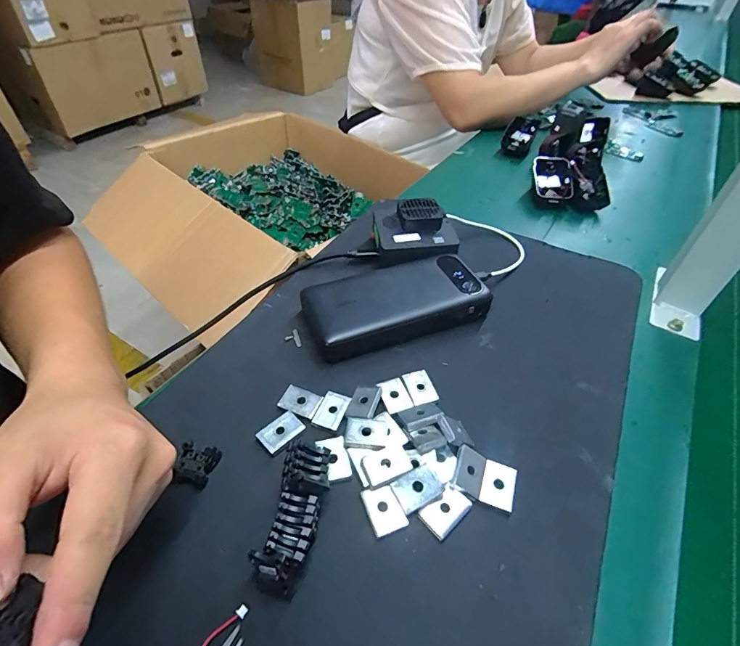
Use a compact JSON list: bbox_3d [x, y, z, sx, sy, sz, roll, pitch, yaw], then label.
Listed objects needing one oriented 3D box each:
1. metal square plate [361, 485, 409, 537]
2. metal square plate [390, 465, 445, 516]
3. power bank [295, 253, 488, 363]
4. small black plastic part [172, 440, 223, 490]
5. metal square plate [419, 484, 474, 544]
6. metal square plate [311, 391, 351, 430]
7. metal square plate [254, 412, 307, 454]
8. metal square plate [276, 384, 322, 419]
[{"bbox_3d":[0.008,0.109,0.238,0.020,0.004,0.027,-24,54,-10],"label":"metal square plate"},{"bbox_3d":[0.029,0.100,0.243,0.028,0.004,0.021,-22,64,-17],"label":"metal square plate"},{"bbox_3d":[0.021,-0.021,0.355,0.152,0.027,0.083,-16,48,-19],"label":"power bank"},{"bbox_3d":[-0.109,0.089,0.254,0.022,0.014,0.022,13,45,9],"label":"small black plastic part"},{"bbox_3d":[0.045,0.111,0.239,0.029,0.004,0.019,-32,55,-31],"label":"metal square plate"},{"bbox_3d":[-0.027,0.062,0.287,0.019,0.004,0.028,19,47,14],"label":"metal square plate"},{"bbox_3d":[-0.060,0.072,0.272,0.019,0.004,0.028,35,53,28],"label":"metal square plate"},{"bbox_3d":[-0.050,0.056,0.290,0.028,0.004,0.020,19,47,15],"label":"metal square plate"}]

